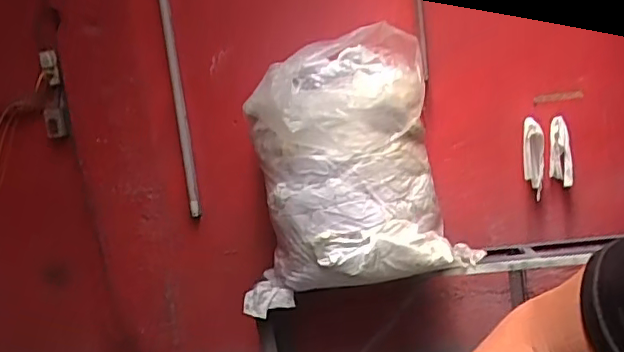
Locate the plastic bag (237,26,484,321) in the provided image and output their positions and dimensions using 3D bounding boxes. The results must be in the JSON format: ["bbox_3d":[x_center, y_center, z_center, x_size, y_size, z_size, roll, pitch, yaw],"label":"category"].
[{"bbox_3d":[0.089,-0.010,1.569,0.572,0.688,0.223,-4,9,10],"label":"plastic bag"}]

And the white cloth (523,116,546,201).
[{"bbox_3d":[0.686,-0.049,1.806,0.062,0.266,0.049,-2,30,22],"label":"white cloth"}]

